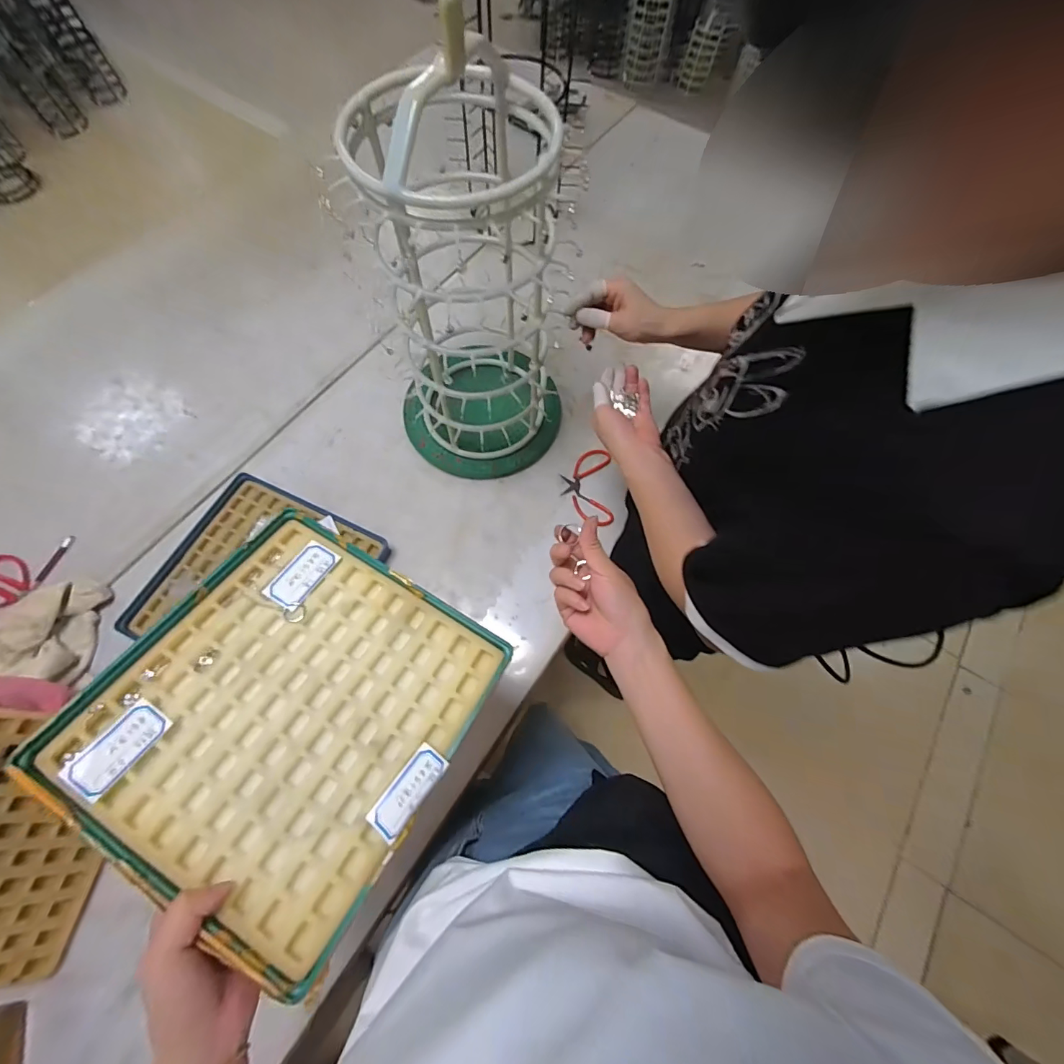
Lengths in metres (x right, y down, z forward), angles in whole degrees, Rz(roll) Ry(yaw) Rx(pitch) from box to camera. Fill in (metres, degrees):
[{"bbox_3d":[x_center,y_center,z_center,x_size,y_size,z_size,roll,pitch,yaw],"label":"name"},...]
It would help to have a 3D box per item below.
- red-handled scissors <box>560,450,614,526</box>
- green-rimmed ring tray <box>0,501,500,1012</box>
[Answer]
[{"bbox_3d":[0.087,-0.073,0.734,0.081,0.011,0.132,0,69,-1],"label":"red-handled scissors"},{"bbox_3d":[-0.198,0.143,0.375,0.270,0.023,0.269,30,62,8],"label":"green-rimmed ring tray"}]

